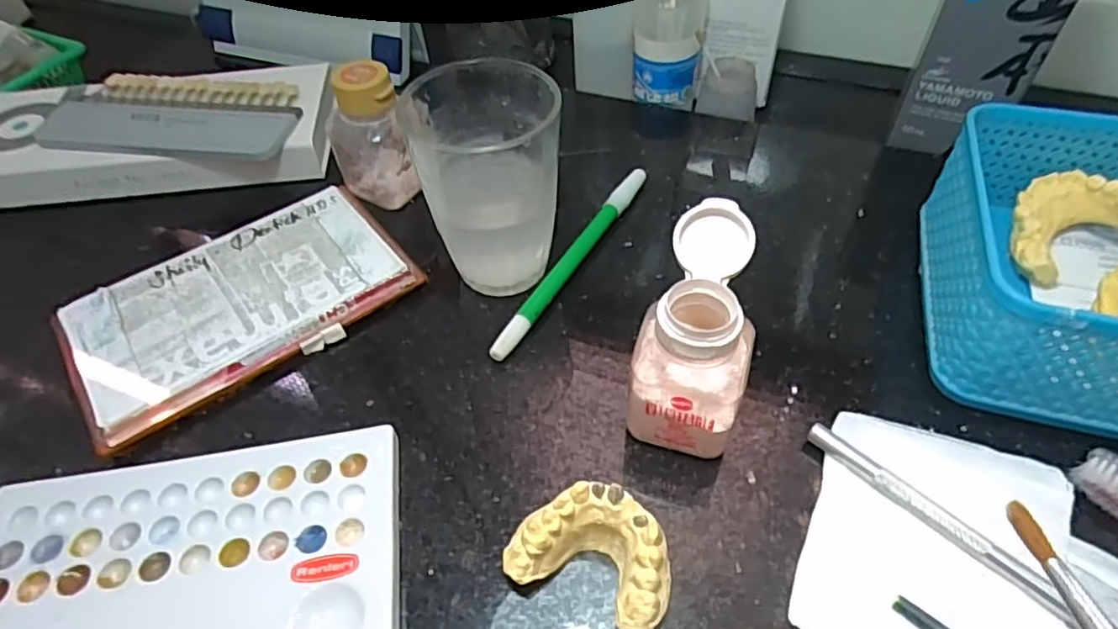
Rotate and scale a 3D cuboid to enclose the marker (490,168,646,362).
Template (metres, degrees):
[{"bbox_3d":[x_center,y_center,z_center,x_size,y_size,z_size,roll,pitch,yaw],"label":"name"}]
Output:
[{"bbox_3d":[0.009,-0.029,0.325,0.010,0.008,0.143,24,56,19],"label":"marker"}]

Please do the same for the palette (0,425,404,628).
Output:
[{"bbox_3d":[-0.133,0.093,0.227,0.153,0.012,0.092,-8,51,-5],"label":"palette"}]

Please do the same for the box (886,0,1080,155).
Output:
[{"bbox_3d":[0.229,-0.150,0.345,0.056,0.119,0.056,24,55,19],"label":"box"}]

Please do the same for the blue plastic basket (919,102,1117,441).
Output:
[{"bbox_3d":[0.232,-0.018,0.267,0.129,0.068,0.130,11,52,10],"label":"blue plastic basket"}]

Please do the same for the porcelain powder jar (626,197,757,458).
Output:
[{"bbox_3d":[0.055,0.008,0.248,0.040,0.074,0.066,15,53,13],"label":"porcelain powder jar"}]

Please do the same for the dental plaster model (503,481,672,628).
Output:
[{"bbox_3d":[0.013,0.082,0.223,0.055,0.025,0.038,19,54,16],"label":"dental plaster model"}]

